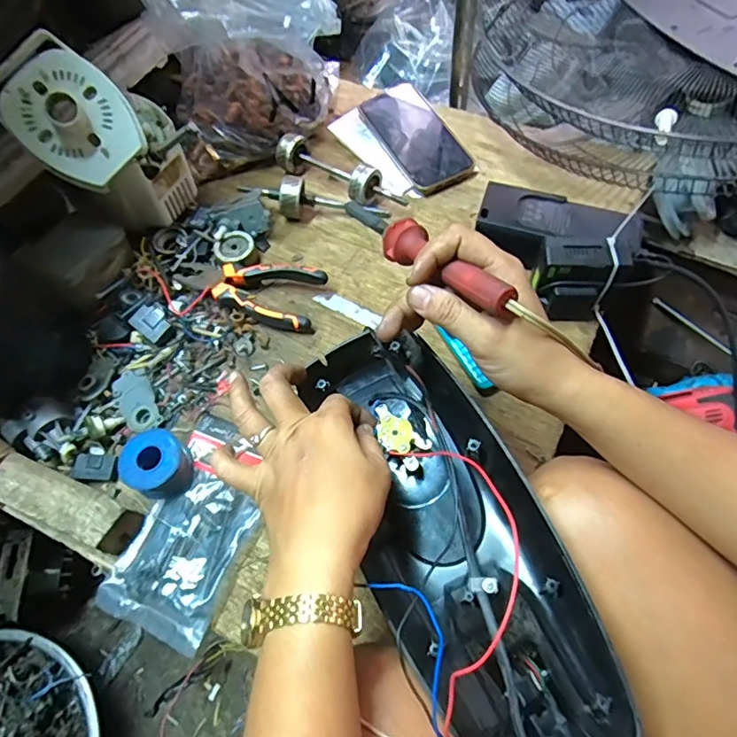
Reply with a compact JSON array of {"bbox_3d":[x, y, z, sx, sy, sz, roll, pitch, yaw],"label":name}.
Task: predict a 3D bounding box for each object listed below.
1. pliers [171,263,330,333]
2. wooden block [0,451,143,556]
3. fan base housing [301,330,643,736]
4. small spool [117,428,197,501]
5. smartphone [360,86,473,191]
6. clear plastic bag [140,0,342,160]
[{"bbox_3d":[-0.123,-0.079,0.540,0.148,0.028,0.063,10,63,9],"label":"pliers"},{"bbox_3d":[-0.257,0.113,0.443,0.124,0.029,0.040,21,65,14],"label":"wooden block"},{"bbox_3d":[0.051,0.103,0.347,0.110,0.063,0.296,-19,58,-7],"label":"fan base housing"},{"bbox_3d":[-0.184,0.084,0.458,0.063,0.028,0.053,34,69,19],"label":"small spool"},{"bbox_3d":[0.060,-0.280,0.633,0.080,0.015,0.152,-27,73,-9],"label":"smartphone"},{"bbox_3d":[-0.138,-0.355,0.590,0.182,0.177,0.154,-18,62,-6],"label":"clear plastic bag"}]

